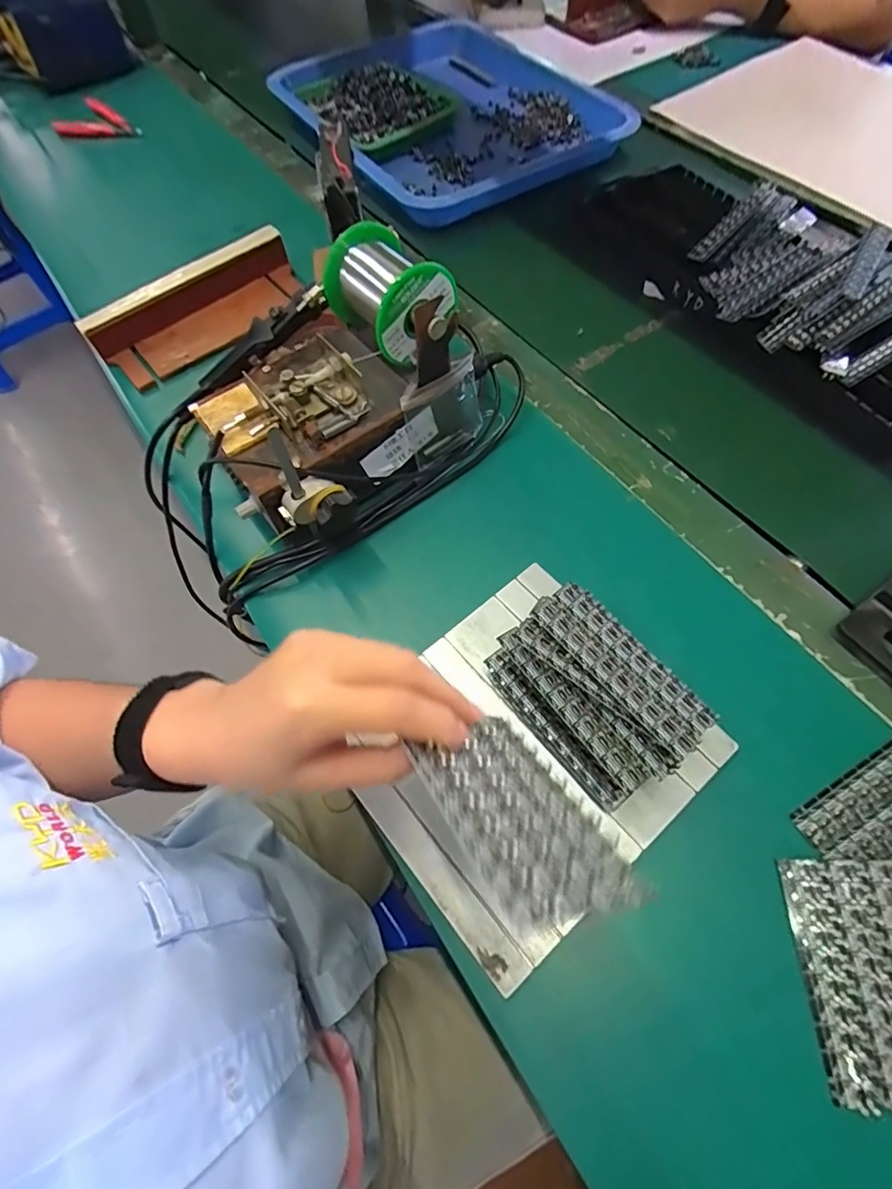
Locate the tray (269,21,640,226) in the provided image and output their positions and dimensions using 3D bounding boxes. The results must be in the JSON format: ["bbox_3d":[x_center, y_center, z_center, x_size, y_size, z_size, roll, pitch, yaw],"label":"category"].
[{"bbox_3d":[-0.004,-0.656,0.715,0.366,0.035,0.431,-32,66,-14],"label":"tray"}]

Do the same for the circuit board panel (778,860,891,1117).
[{"bbox_3d":[0.233,0.199,0.278,0.084,0.005,0.108,-6,64,13],"label":"circuit board panel"}]

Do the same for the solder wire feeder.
[{"bbox_3d":[-0.083,-0.155,0.407,0.152,0.131,0.208,40,71,20],"label":"solder wire feeder"}]

